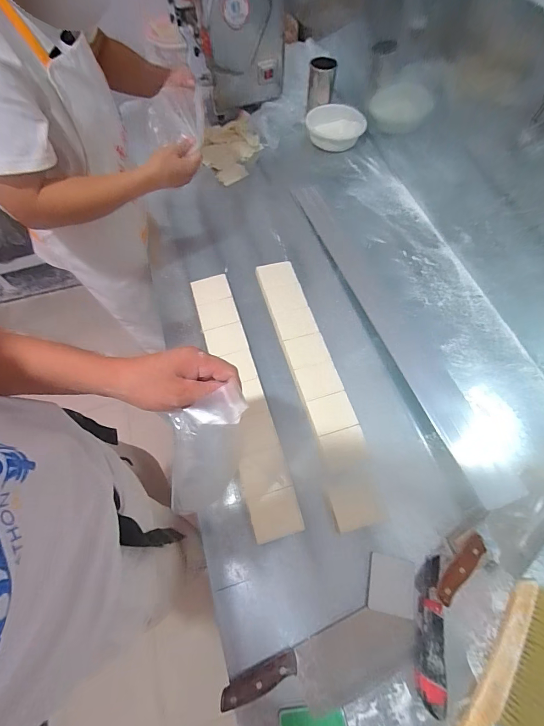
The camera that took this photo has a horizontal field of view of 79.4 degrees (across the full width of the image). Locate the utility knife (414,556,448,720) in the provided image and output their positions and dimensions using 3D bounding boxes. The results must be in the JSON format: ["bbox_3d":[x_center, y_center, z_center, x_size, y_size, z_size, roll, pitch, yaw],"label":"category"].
[{"bbox_3d":[0.254,0.429,0.528,0.042,0.025,0.201,10,65,5],"label":"utility knife"}]

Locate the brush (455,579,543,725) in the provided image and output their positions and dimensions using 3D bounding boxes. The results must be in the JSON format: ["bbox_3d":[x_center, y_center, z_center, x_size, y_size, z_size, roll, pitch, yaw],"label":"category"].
[{"bbox_3d":[0.363,0.501,0.488,0.102,0.039,0.352,36,70,16],"label":"brush"}]

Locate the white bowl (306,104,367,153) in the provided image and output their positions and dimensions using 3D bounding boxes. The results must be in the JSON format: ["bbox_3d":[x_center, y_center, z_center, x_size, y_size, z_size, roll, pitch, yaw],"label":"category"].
[{"bbox_3d":[0.205,-0.790,1.088,0.165,0.061,0.165,0,64,1],"label":"white bowl"}]

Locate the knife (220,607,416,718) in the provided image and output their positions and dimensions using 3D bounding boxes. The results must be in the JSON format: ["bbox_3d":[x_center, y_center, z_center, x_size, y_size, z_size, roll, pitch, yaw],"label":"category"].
[{"bbox_3d":[0.085,0.481,0.502,0.299,0.028,0.101,-20,66,-9],"label":"knife"}]

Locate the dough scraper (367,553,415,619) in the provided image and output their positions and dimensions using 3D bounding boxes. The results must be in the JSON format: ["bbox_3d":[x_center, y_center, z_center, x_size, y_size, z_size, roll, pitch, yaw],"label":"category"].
[{"bbox_3d":[0.204,0.378,0.557,0.075,0.005,0.082,11,62,4],"label":"dough scraper"}]

